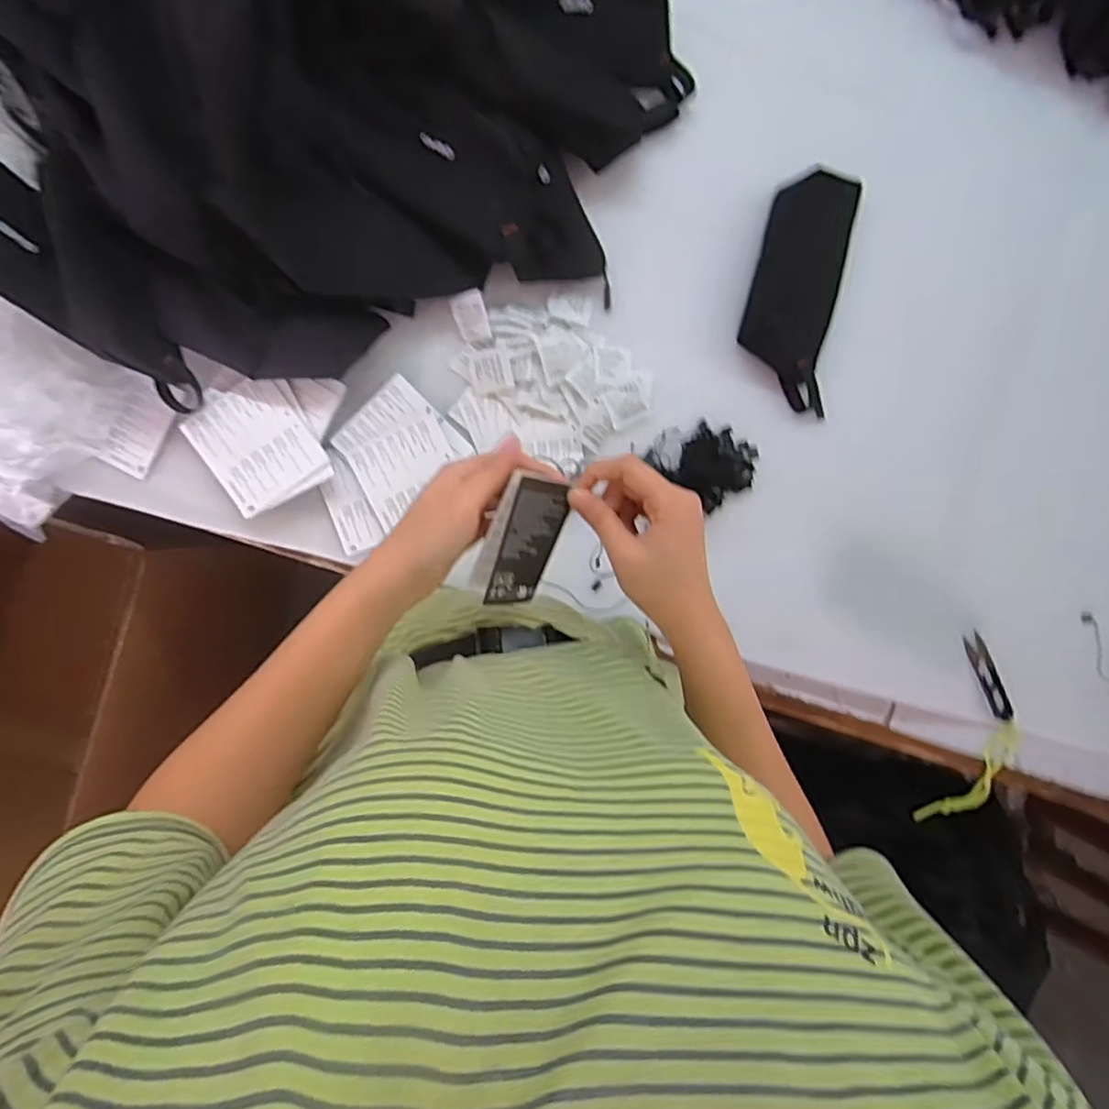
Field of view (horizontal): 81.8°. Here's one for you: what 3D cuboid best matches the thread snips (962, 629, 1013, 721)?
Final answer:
[{"bbox_3d":[0.438,0.123,0.649,0.023,0.014,0.093,-27,95,-3],"label":"thread snips"}]

